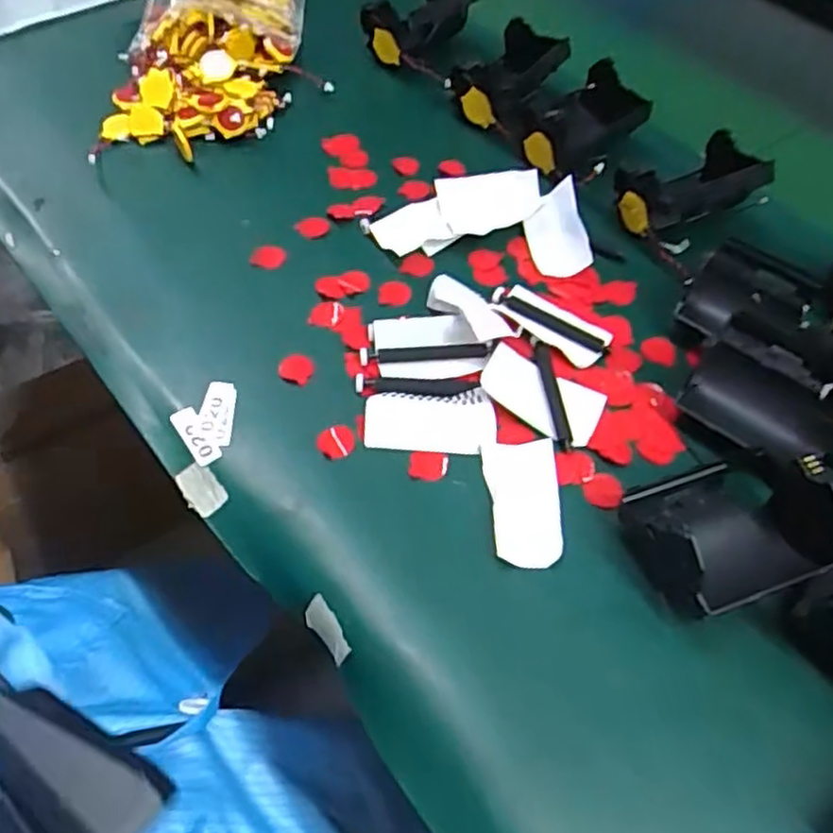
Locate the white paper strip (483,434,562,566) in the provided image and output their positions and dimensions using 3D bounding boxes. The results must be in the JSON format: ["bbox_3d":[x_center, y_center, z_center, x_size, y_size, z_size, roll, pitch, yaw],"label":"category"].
[{"bbox_3d":[0.044,0.034,0.289,0.030,0.004,0.055,2,53,-3],"label":"white paper strip"}]

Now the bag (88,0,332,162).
[{"bbox_3d":[-0.124,-0.254,0.469,0.125,0.033,0.241,2,53,-3],"label":"bag"}]

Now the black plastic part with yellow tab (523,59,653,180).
[{"bbox_3d":[0.102,-0.175,0.419,0.052,0.035,0.077,29,56,16],"label":"black plastic part with yellow tab"}]

